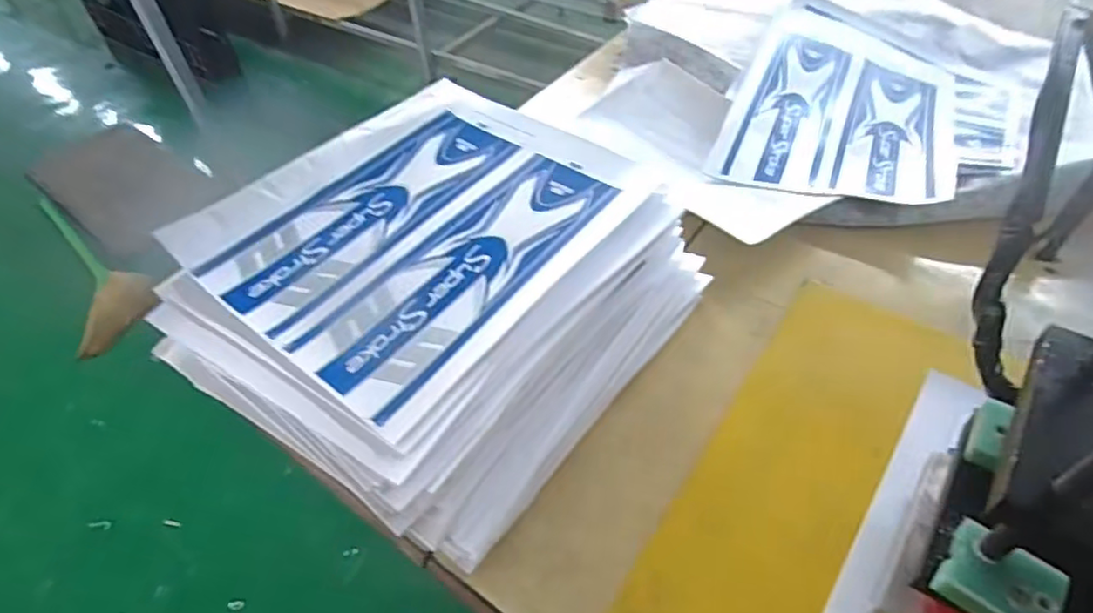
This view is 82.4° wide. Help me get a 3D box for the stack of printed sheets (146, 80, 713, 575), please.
[{"bbox_3d":[-0.078,-0.017,0.511,0.297,0.130,0.328,29,57,26],"label":"stack of printed sheets"}]

